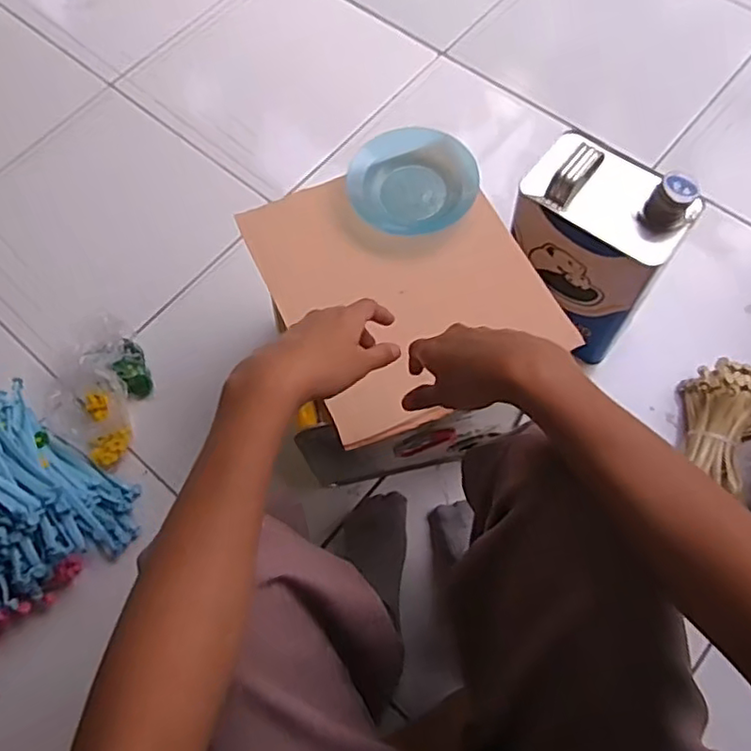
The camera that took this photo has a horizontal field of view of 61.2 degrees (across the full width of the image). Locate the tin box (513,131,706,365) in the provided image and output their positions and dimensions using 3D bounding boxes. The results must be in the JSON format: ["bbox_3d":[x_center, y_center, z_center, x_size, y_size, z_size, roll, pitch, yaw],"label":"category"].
[{"bbox_3d":[0.241,-0.145,0.730,0.170,0.227,0.094,38,75,17],"label":"tin box"}]

